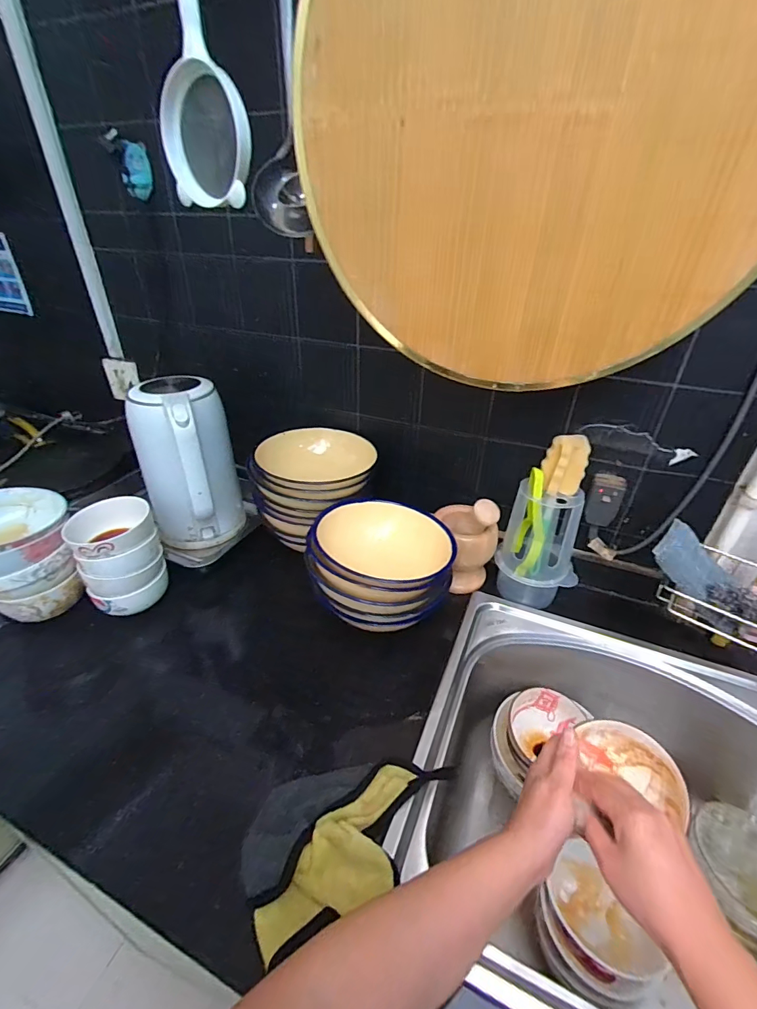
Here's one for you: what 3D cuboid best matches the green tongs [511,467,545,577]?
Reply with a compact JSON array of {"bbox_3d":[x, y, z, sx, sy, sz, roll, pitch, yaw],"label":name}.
[{"bbox_3d":[0.220,0.029,0.616,0.037,0.158,0.034,10,34,14],"label":"green tongs"}]

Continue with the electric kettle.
[{"bbox_3d":[-0.302,-0.041,0.697,0.148,0.264,0.182,-12,36,-20],"label":"electric kettle"}]

